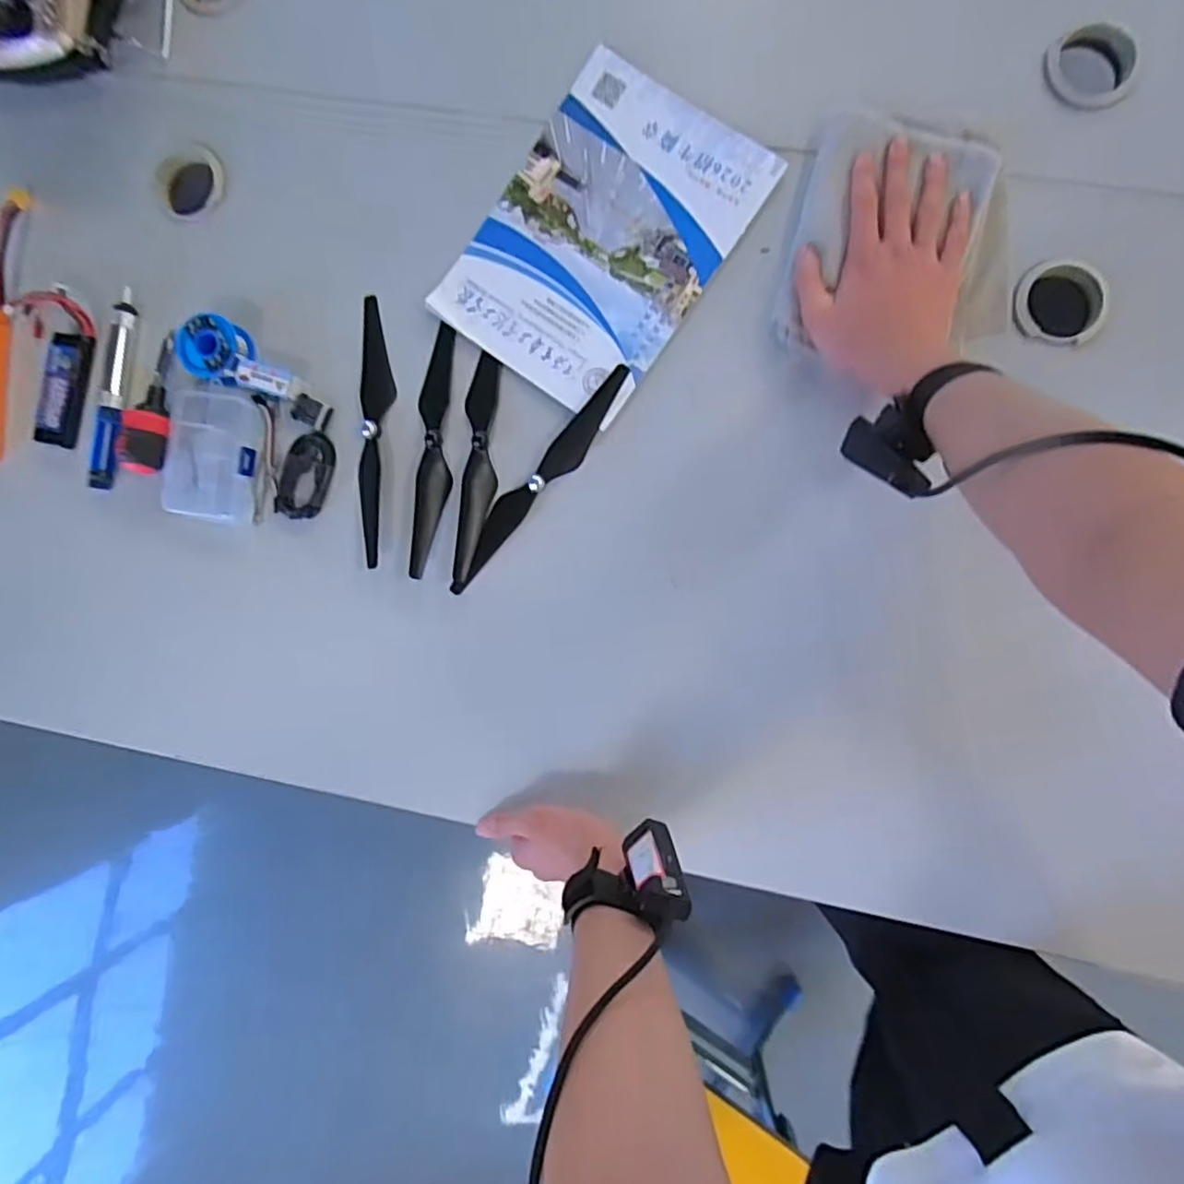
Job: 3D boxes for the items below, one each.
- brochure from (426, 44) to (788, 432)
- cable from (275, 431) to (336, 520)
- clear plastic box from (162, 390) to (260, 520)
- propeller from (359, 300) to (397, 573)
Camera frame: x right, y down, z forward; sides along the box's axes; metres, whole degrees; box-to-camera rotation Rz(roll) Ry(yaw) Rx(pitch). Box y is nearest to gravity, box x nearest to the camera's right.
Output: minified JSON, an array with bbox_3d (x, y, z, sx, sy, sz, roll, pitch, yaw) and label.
[{"bbox_3d":[0.009,-0.293,0.564,0.186,0.006,0.255,36,96,4],"label":"brochure"},{"bbox_3d":[-0.251,-0.102,0.597,0.045,0.011,0.078,20,92,4],"label":"cable"},{"bbox_3d":[-0.333,-0.119,0.598,0.077,0.018,0.109,10,92,5],"label":"clear plastic box"},{"bbox_3d":[-0.187,-0.139,0.586,0.028,0.012,0.229,2,91,5],"label":"propeller"}]

